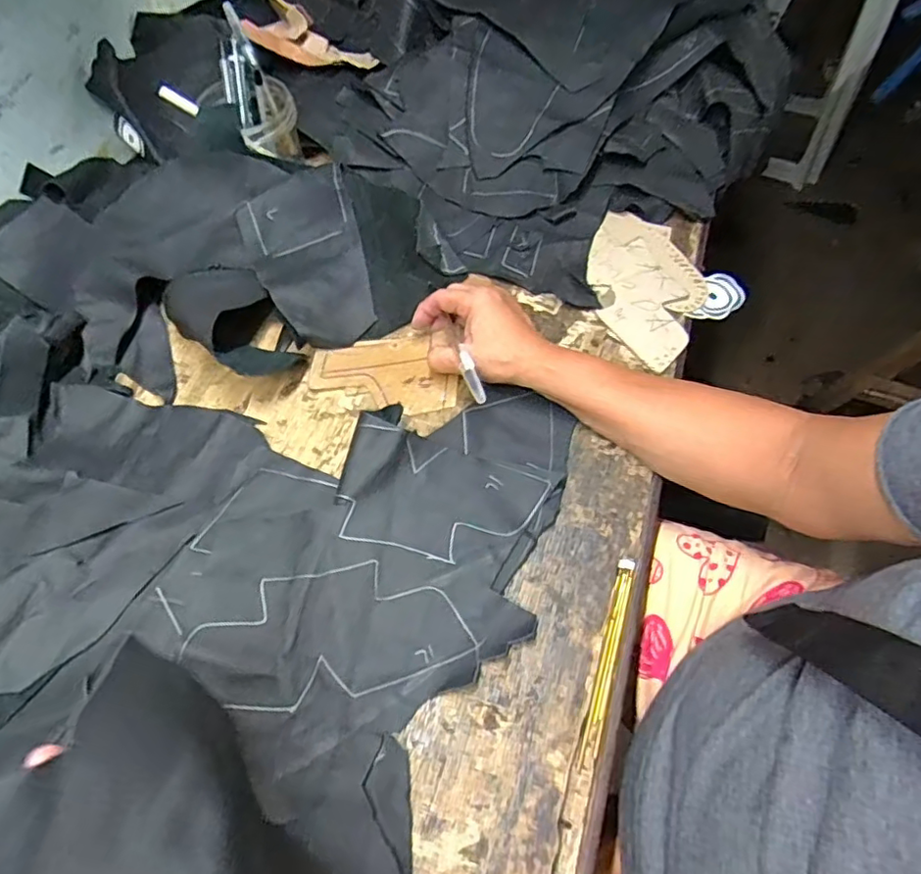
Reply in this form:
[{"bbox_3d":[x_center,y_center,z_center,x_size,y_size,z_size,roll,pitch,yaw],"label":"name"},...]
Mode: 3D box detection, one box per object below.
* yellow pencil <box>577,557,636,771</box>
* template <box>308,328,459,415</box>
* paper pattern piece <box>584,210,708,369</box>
[{"bbox_3d":[0.100,0.148,0.397,0.012,0.012,0.135,15,63,12],"label":"yellow pencil"},{"bbox_3d":[-0.066,-0.051,0.501,0.119,0.007,0.074,-8,68,-1],"label":"template"},{"bbox_3d":[0.166,-0.141,0.542,0.111,0.006,0.156,23,66,12],"label":"paper pattern piece"}]

